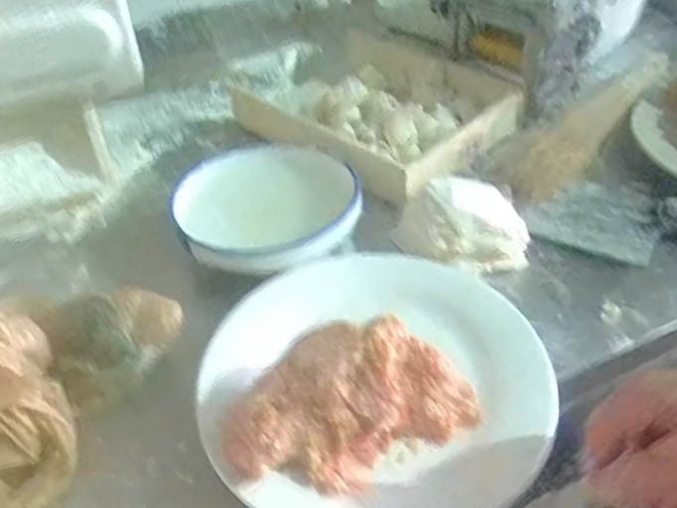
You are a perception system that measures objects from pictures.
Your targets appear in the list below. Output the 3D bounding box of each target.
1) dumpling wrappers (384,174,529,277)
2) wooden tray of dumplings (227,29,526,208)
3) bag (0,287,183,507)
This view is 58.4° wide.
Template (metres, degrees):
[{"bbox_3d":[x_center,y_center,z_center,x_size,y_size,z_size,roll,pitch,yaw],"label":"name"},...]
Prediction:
[{"bbox_3d":[0.105,-0.028,0.496,0.106,0.043,0.089,-13,44,-11],"label":"dumpling wrappers"},{"bbox_3d":[0.041,-0.157,0.650,0.262,0.045,0.233,33,53,31],"label":"wooden tray of dumplings"},{"bbox_3d":[-0.185,0.074,0.371,0.087,0.090,0.171,18,47,21],"label":"bag"}]

